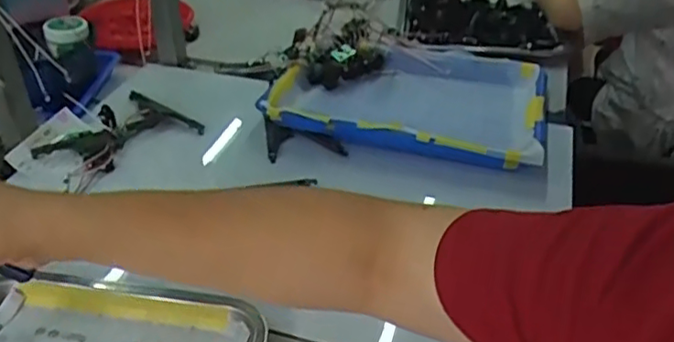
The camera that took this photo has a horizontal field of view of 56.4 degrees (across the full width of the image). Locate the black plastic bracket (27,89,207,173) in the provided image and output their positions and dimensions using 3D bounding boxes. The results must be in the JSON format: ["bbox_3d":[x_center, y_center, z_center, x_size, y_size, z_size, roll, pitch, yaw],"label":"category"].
[{"bbox_3d":[-0.253,-0.046,0.737,0.120,0.051,0.156,21,41,26],"label":"black plastic bracket"}]

